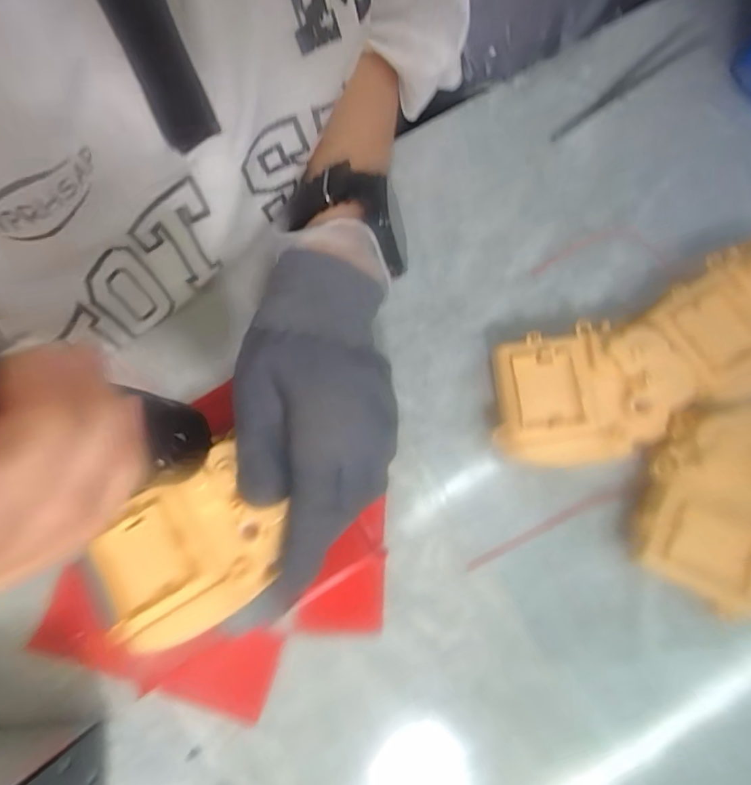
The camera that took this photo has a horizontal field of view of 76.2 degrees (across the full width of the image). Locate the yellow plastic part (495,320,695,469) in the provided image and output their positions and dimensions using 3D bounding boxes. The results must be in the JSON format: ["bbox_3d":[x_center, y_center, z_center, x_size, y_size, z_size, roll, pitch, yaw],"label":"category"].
[{"bbox_3d":[0.118,0.001,0.269,0.101,0.037,0.072,-10,78,-1],"label":"yellow plastic part"}]

